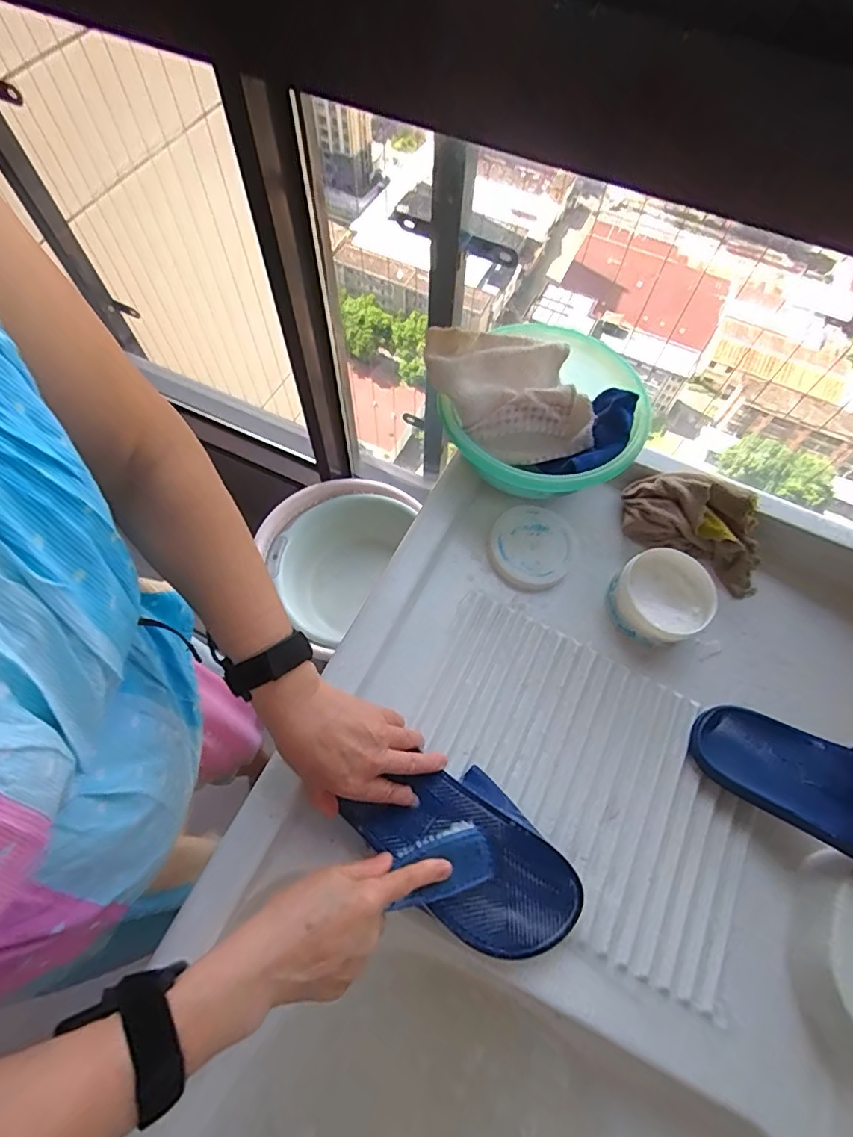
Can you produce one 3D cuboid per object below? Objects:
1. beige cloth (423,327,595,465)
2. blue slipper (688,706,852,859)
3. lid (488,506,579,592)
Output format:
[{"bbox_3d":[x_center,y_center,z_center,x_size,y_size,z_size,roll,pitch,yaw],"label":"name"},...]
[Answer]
[{"bbox_3d":[0.089,-0.184,0.559,0.173,0.029,0.138,1,80,-13],"label":"beige cloth"},{"bbox_3d":[0.383,0.205,0.469,0.266,0.088,0.098,29,66,12],"label":"blue slipper"},{"bbox_3d":[0.119,-0.023,0.589,0.095,0.022,0.094,1,64,-1],"label":"lid"}]

